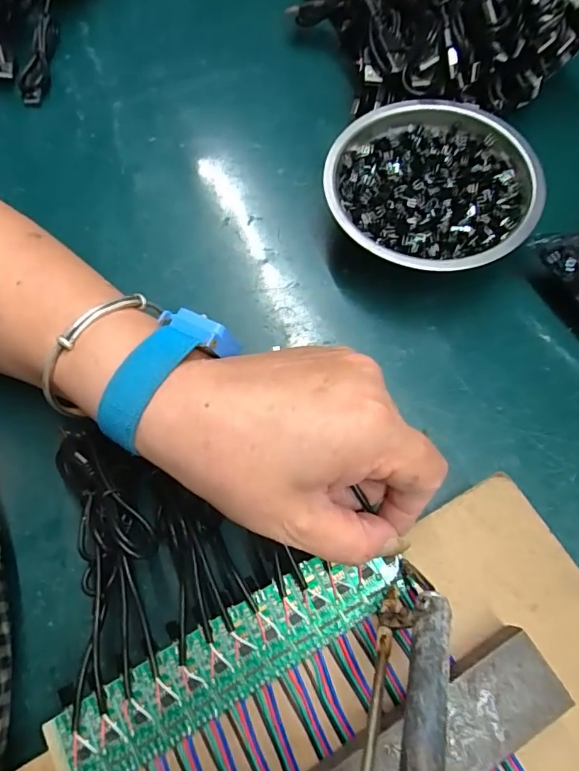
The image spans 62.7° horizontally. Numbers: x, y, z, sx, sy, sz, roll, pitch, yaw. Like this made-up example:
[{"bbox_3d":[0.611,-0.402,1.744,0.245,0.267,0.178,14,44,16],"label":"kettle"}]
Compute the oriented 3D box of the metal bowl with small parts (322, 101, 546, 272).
[{"bbox_3d":[0.087,-0.119,0.309,0.127,0.046,0.128,-1,70,3],"label":"metal bowl with small parts"}]

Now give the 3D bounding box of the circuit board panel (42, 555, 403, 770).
[{"bbox_3d":[-0.023,0.114,0.200,0.152,0.004,0.034,-27,67,-9],"label":"circuit board panel"}]

